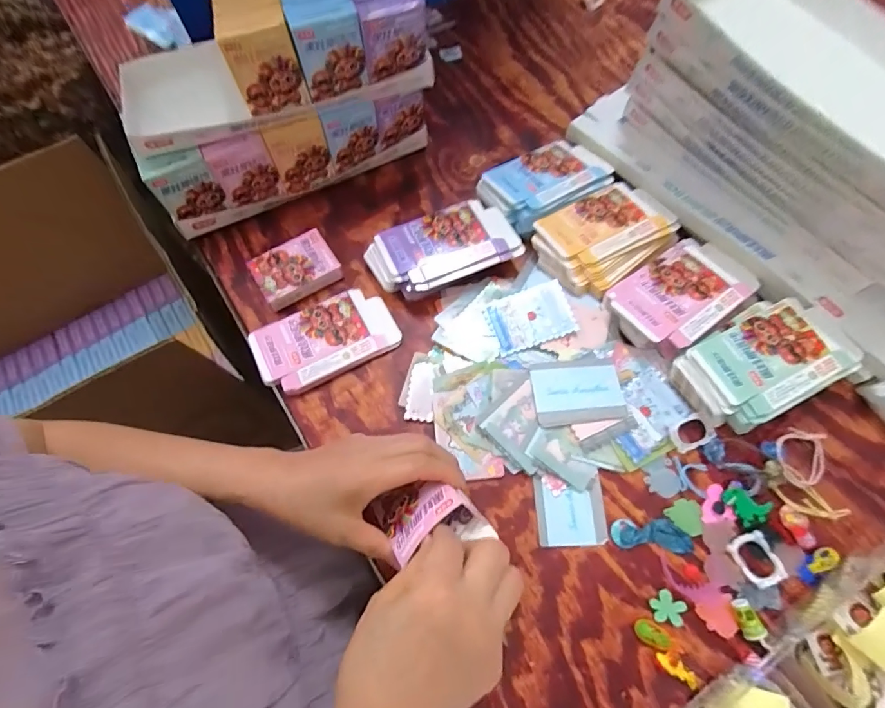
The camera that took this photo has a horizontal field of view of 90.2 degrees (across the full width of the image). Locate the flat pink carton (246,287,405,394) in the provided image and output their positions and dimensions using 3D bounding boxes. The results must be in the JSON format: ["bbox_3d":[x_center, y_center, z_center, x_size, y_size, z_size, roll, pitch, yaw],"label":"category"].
[{"bbox_3d":[-0.128,-0.017,0.485,0.149,0.013,0.086,-26,69,-9],"label":"flat pink carton"}]

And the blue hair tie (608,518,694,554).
[{"bbox_3d":[0.191,0.166,0.404,0.071,0.005,0.026,3,68,3],"label":"blue hair tie"}]

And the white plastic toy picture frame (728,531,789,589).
[{"bbox_3d":[0.277,0.181,0.388,0.032,0.004,0.041,-30,69,7],"label":"white plastic toy picture frame"}]

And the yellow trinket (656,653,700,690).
[{"bbox_3d":[0.193,0.258,0.363,0.033,0.011,0.014,32,71,14],"label":"yellow trinket"}]

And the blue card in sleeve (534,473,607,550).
[{"bbox_3d":[0.121,0.148,0.416,0.062,0.005,0.062,-2,67,1],"label":"blue card in sleeve"}]

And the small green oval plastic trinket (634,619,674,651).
[{"bbox_3d":[0.178,0.237,0.371,0.032,0.010,0.017,30,72,13],"label":"small green oval plastic trinket"}]

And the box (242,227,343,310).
[{"bbox_3d":[-0.172,-0.100,0.515,0.090,0.020,0.069,-32,70,-11],"label":"box"}]

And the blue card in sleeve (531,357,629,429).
[{"bbox_3d":[0.137,0.037,0.445,0.088,0.004,0.066,-7,67,-1],"label":"blue card in sleeve"}]

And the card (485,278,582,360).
[{"bbox_3d":[0.095,-0.039,0.478,0.088,0.004,0.063,-20,72,-1],"label":"card"}]

